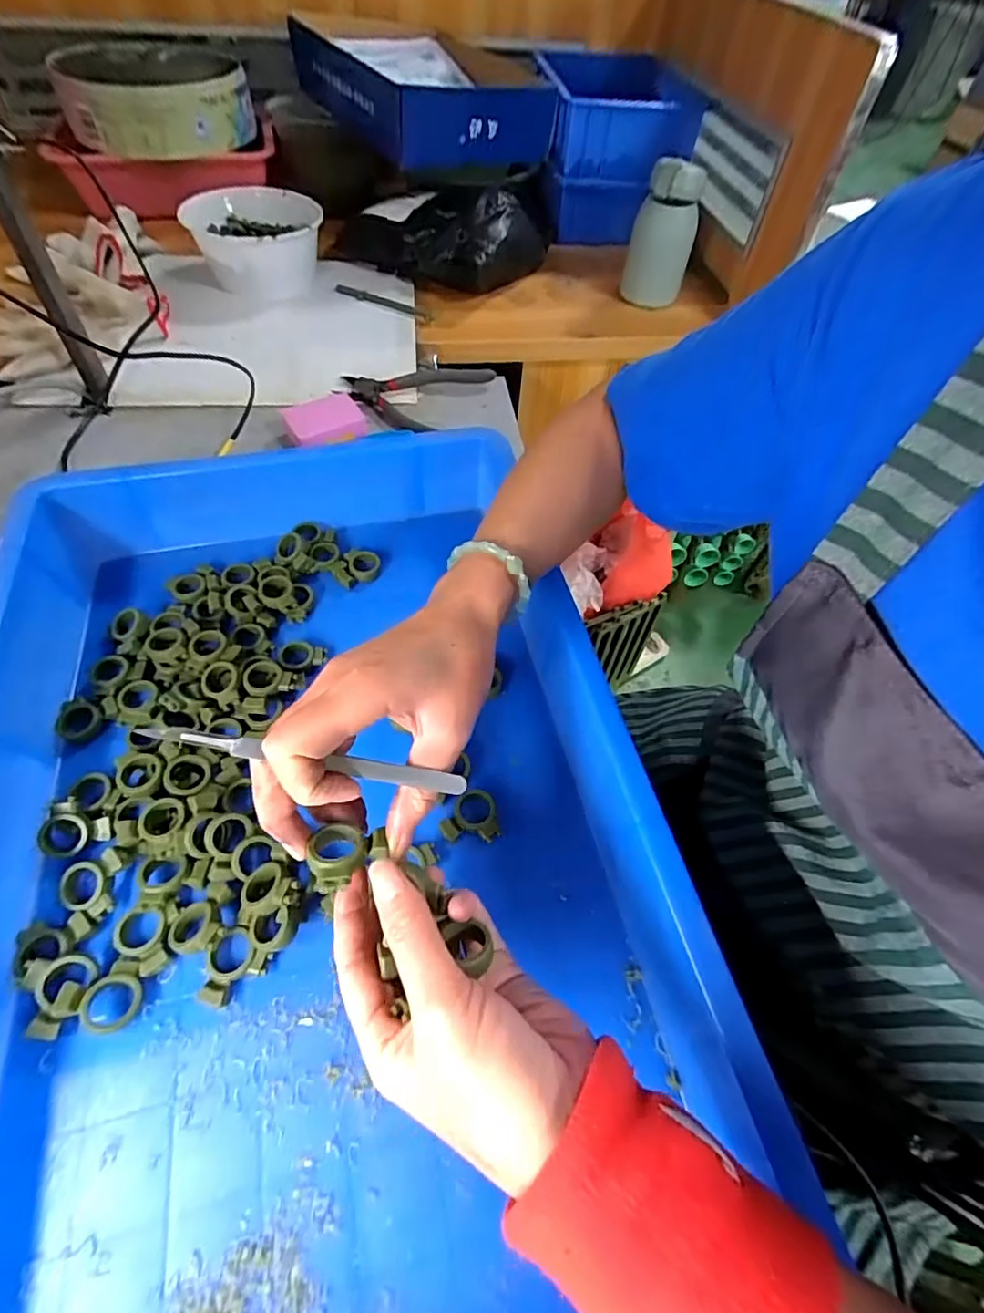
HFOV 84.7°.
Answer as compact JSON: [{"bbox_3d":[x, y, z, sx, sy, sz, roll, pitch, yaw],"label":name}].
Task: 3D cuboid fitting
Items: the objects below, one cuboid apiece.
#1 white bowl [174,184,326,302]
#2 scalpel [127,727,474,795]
[{"bbox_3d":[-0.309,-0.543,0.715,0.166,0.073,0.160,2,56,-3],"label":"white bowl"},{"bbox_3d":[-0.080,0.046,0.243,0.140,0.005,0.008,13,55,-13],"label":"scalpel"}]

